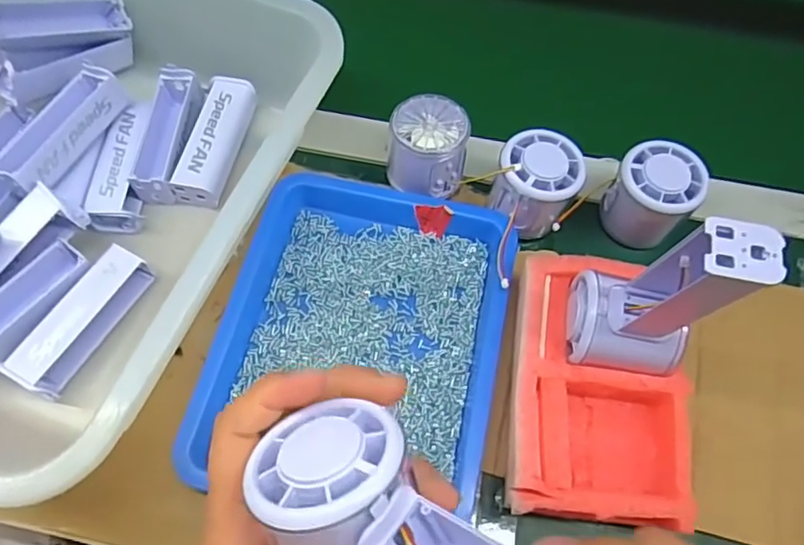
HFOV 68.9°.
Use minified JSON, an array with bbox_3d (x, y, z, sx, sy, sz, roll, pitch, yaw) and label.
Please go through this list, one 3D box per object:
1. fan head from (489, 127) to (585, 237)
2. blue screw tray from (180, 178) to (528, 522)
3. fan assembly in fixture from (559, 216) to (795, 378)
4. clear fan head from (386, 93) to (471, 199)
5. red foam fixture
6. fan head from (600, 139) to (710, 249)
[{"bbox_3d":[0.092,-0.062,0.410,0.055,0.051,0.054,1,64,-2],"label":"fan head"},{"bbox_3d":[-0.024,0.031,0.380,0.175,0.029,0.212,12,64,4],"label":"blue screw tray"},{"bbox_3d":[0.130,0.015,0.303,0.057,0.148,0.047,10,64,3],"label":"fan assembly in fixture"},{"bbox_3d":[0.019,-0.091,0.424,0.055,0.046,0.055,6,64,1],"label":"clear fan head"},{"bbox_3d":[0.113,0.067,0.353,0.096,0.046,0.155,8,64,2],"label":"red foam fixture"},{"bbox_3d":[0.174,-0.054,0.412,0.056,0.053,0.056,-39,71,-18],"label":"fan head"}]

